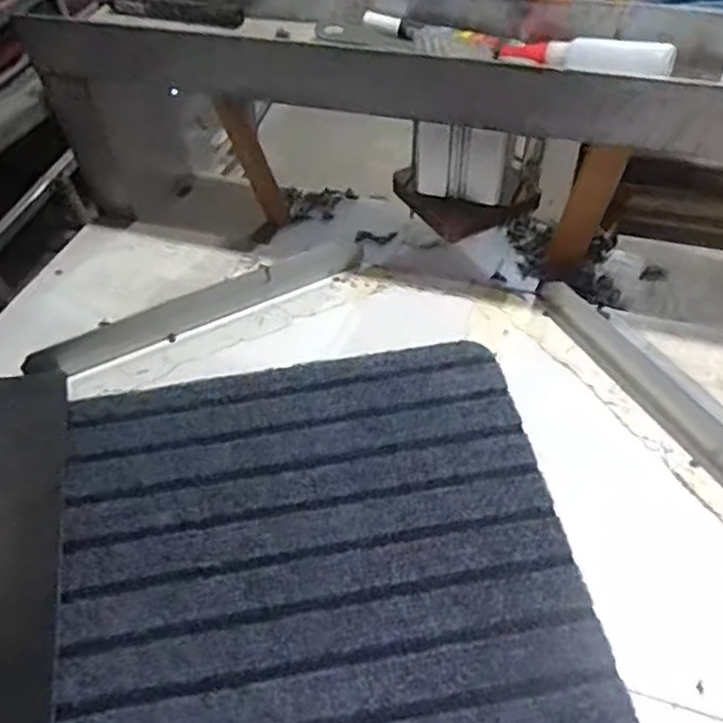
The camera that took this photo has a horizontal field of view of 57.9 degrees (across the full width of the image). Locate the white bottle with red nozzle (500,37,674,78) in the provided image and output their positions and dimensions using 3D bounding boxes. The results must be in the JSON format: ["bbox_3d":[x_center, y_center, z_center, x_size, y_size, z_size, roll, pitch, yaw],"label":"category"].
[{"bbox_3d":[0.170,-0.234,0.496,0.124,0.022,0.025,20,52,20],"label":"white bottle with red nozzle"}]

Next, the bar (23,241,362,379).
[{"bbox_3d":[-0.138,-0.051,0.591,0.305,0.035,0.032,-24,51,-17],"label":"bar"}]

